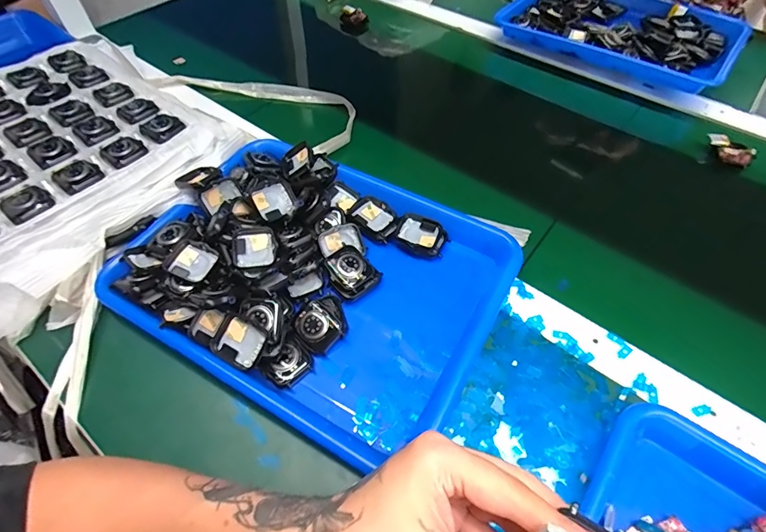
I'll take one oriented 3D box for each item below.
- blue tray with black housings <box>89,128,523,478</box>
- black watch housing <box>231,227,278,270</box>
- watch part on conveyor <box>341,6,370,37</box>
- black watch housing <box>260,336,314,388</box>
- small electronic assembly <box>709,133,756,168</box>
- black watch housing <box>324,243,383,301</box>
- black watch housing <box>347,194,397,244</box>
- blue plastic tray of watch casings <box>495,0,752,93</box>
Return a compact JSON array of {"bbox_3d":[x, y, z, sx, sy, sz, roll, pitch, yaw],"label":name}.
[{"bbox_3d":[-0.068,0.001,0.392,0.335,0.049,0.248,26,59,18],"label":"blue tray with black housings"},{"bbox_3d":[-0.117,-0.016,0.381,0.039,0.009,0.043,-16,56,-11],"label":"black watch housing"},{"bbox_3d":[-0.050,-0.431,0.733,0.049,0.043,0.029,-4,55,-2],"label":"watch part on conveyor"},{"bbox_3d":[-0.079,0.082,0.352,0.032,0.009,0.038,49,59,0],"label":"black watch housing"},{"bbox_3d":[0.426,-0.142,0.517,0.052,0.018,0.031,34,62,22],"label":"small electronic assembly"},{"bbox_3d":[-0.031,0.006,0.395,0.040,0.015,0.047,-43,79,-15],"label":"black watch housing"},{"bbox_3d":[-0.010,-0.049,0.440,0.052,0.013,0.043,38,63,24],"label":"black watch housing"},{"bbox_3d":[0.375,-0.379,0.666,0.327,0.042,0.234,31,60,21],"label":"blue plastic tray of watch casings"}]

